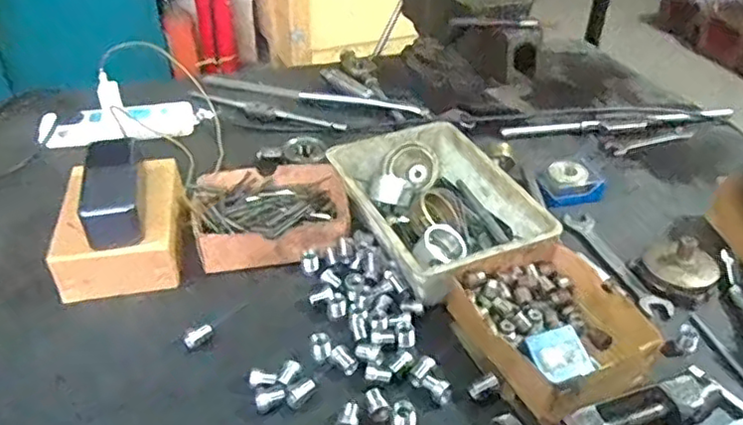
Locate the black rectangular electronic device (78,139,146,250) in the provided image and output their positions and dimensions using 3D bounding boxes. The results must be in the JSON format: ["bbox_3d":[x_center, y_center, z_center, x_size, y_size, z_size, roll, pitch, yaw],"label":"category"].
[{"bbox_3d":[-0.268,-0.026,0.650,0.055,0.044,0.131,-9,52,-13],"label":"black rectangular electronic device"}]

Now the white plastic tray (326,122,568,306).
[{"bbox_3d":[0.071,-0.004,0.718,0.171,0.069,0.244,-15,40,-20],"label":"white plastic tray"}]

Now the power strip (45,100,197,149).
[{"bbox_3d":[-0.358,-0.126,0.896,0.205,0.039,0.064,-10,39,-15],"label":"power strip"}]

